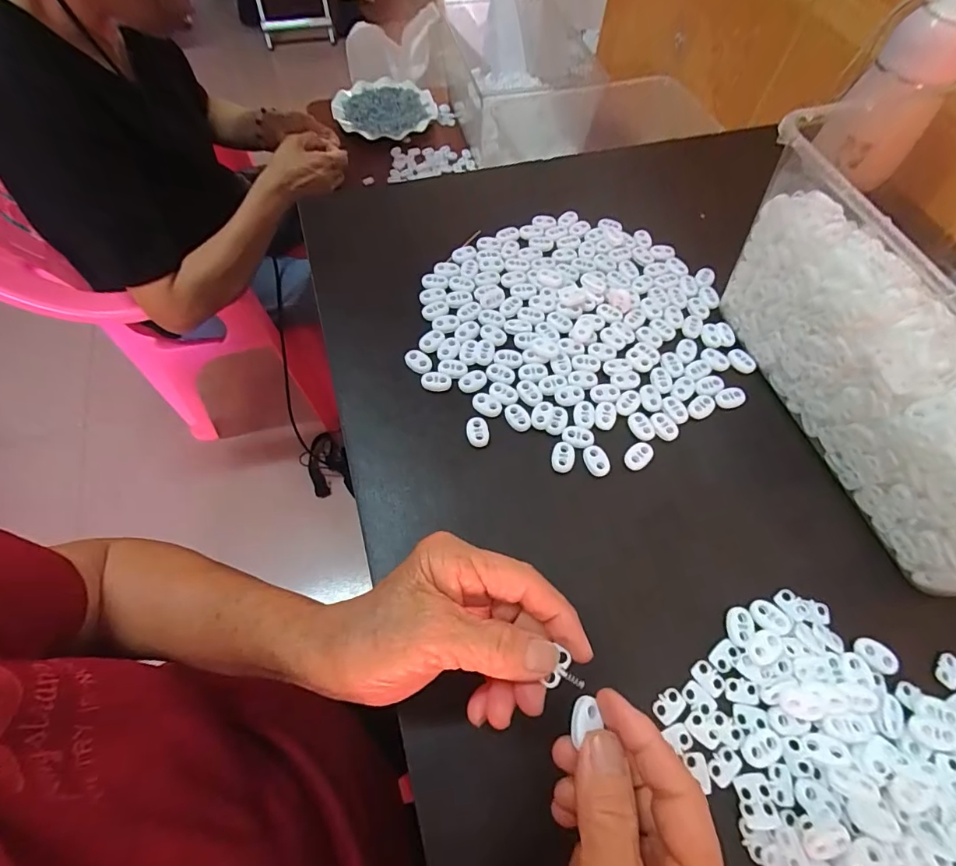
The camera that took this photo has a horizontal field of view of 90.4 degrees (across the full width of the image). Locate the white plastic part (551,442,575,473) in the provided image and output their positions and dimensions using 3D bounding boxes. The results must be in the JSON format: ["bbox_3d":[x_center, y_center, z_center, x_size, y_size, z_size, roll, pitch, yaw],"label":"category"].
[{"bbox_3d":[0.060,0.016,0.331,0.016,0.004,0.022,7,63,2],"label":"white plastic part"}]

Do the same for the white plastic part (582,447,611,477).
[{"bbox_3d":[0.083,0.019,0.330,0.016,0.004,0.022,-16,65,-10],"label":"white plastic part"}]

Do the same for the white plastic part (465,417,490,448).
[{"bbox_3d":[0.000,0.000,0.339,0.016,0.006,0.021,-10,64,-7],"label":"white plastic part"}]

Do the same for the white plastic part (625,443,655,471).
[{"bbox_3d":[0.113,0.017,0.333,0.023,0.004,0.016,-35,69,-18],"label":"white plastic part"}]

